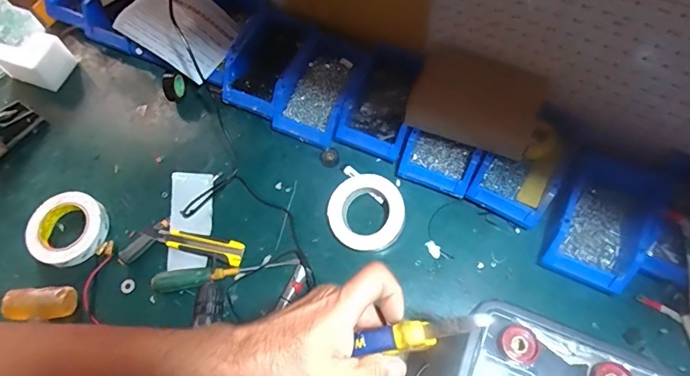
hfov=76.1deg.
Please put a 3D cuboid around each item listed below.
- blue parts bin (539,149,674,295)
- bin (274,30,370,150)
[{"bbox_3d":[0.371,0.055,0.644,0.121,0.088,0.158,24,70,13],"label":"blue parts bin"},{"bbox_3d":[-0.043,-0.176,0.787,0.119,0.061,0.191,20,69,11],"label":"bin"}]

